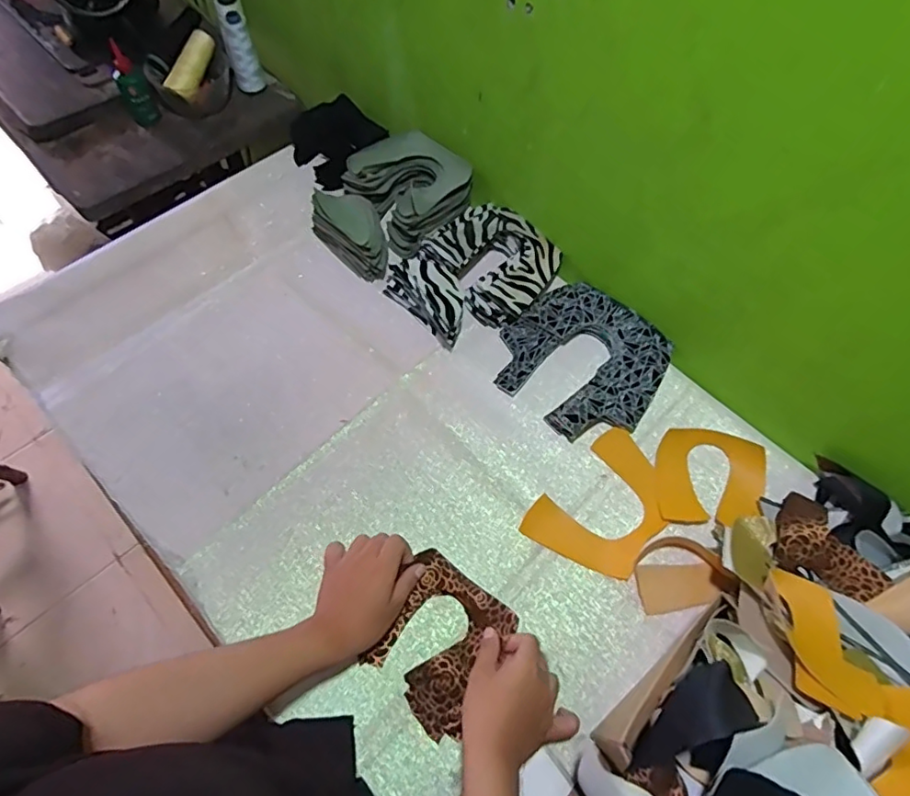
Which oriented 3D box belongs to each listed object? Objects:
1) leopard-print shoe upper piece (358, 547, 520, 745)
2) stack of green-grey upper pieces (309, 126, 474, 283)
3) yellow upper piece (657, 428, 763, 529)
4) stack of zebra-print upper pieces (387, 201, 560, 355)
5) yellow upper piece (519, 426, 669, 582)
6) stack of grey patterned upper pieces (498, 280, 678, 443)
[{"bbox_3d":[-0.016,0.238,0.550,0.110,0.022,0.139,29,66,12],"label":"leopard-print shoe upper piece"},{"bbox_3d":[-0.086,-0.278,0.781,0.160,0.061,0.215,40,69,16],"label":"stack of green-grey upper pieces"},{"bbox_3d":[0.290,0.088,0.633,0.113,0.021,0.112,9,64,2],"label":"yellow upper piece"},{"bbox_3d":[0.029,-0.169,0.736,0.203,0.049,0.168,-40,72,-19],"label":"stack of zebra-print upper pieces"},{"bbox_3d":[0.170,0.119,0.618,0.117,0.005,0.169,40,69,16],"label":"yellow upper piece"},{"bbox_3d":[0.158,-0.047,0.691,0.188,0.029,0.181,41,69,16],"label":"stack of grey patterned upper pieces"}]

